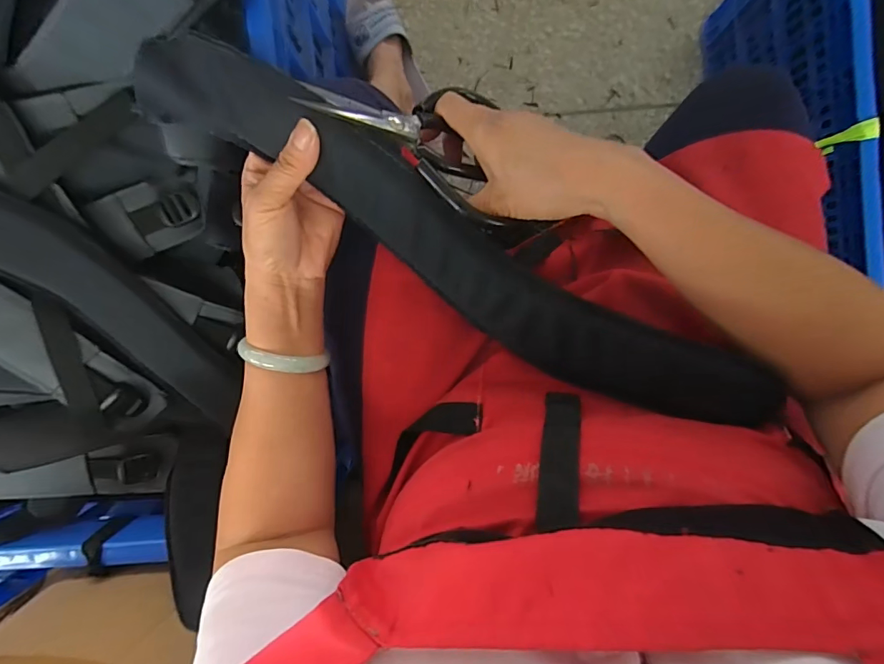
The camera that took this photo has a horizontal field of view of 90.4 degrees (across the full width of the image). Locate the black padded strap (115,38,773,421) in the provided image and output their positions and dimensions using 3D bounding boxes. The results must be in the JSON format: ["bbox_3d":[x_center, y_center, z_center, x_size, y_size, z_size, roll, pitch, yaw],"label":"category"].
[{"bbox_3d":[0.018,-0.050,0.304,0.431,0.083,0.074,32,96,-6],"label":"black padded strap"}]

